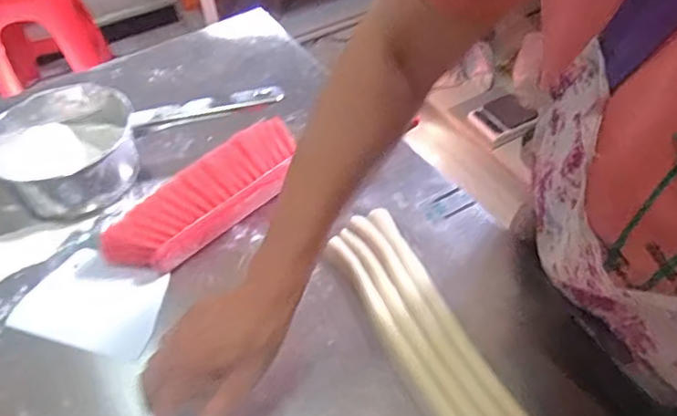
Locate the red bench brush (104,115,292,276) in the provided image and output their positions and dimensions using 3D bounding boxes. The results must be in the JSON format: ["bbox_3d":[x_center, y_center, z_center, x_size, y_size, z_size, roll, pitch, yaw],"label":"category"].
[{"bbox_3d":[-0.140,-0.015,0.611,0.250,0.062,0.077,-35,54,-24],"label":"red bench brush"}]

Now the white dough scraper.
[{"bbox_3d":[-0.252,0.094,0.559,0.149,0.008,0.099,11,50,15],"label":"white dough scraper"}]

